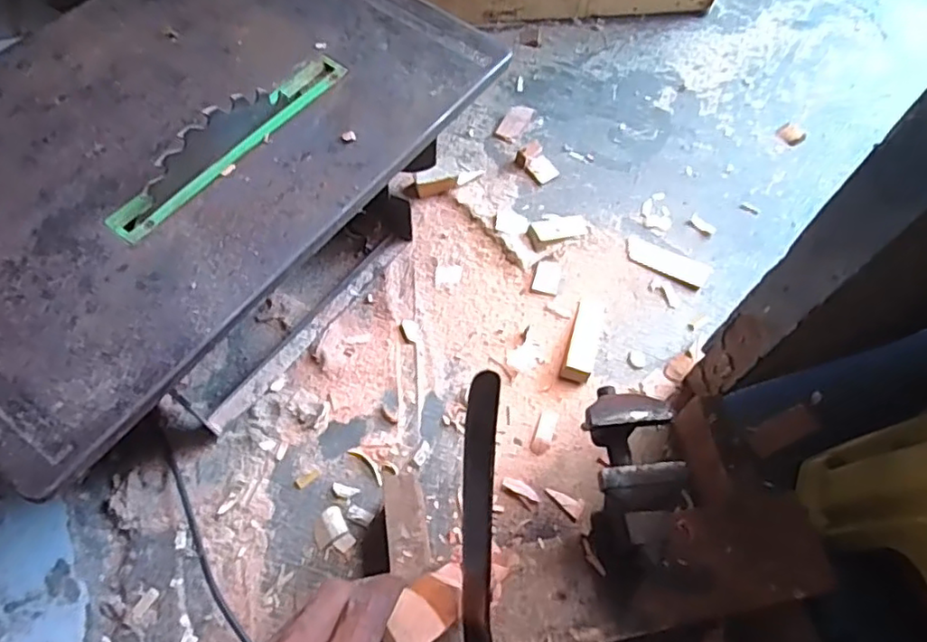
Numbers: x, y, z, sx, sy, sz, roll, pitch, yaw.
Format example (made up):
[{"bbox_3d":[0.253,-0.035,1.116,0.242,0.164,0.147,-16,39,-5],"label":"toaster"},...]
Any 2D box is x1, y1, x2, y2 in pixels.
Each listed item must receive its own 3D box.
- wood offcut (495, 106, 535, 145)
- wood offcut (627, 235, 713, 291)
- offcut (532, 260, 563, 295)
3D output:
[{"bbox_3d":[0.068,-0.264,0.822,0.033,0.010,0.064,28,66,12],"label":"wood offcut"},{"bbox_3d":[0.243,-0.072,0.729,0.101,0.010,0.042,25,66,11],"label":"wood offcut"},{"bbox_3d":[0.098,-0.052,0.709,0.029,0.005,0.041,12,64,5],"label":"offcut"}]

